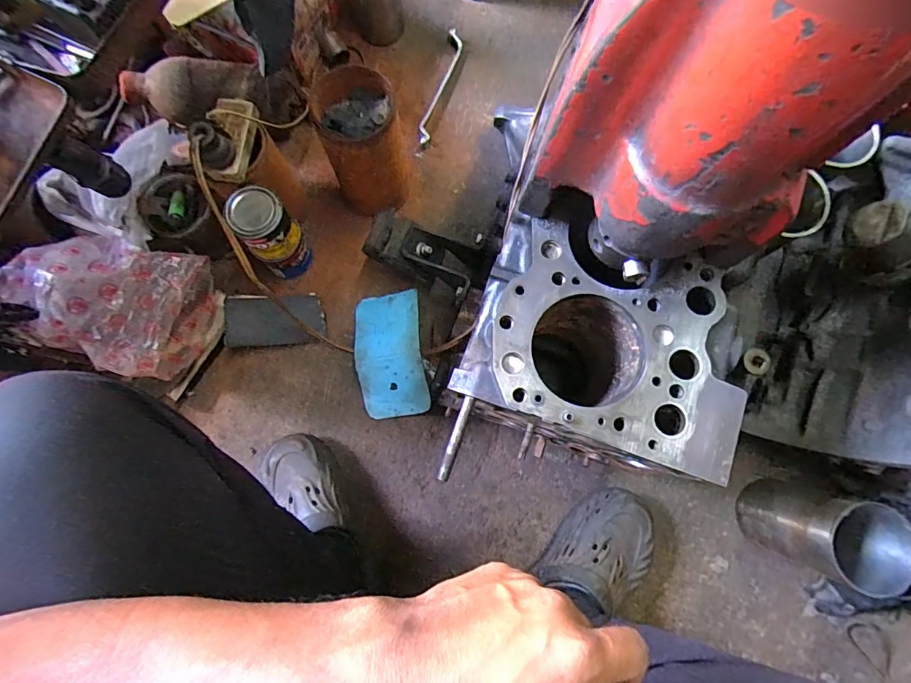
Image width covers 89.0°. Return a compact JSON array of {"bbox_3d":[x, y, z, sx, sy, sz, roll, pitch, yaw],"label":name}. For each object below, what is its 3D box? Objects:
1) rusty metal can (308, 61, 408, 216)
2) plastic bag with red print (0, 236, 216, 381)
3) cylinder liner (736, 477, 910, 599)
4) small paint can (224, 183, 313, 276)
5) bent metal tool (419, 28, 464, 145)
[{"bbox_3d":[-0.122,-0.263,0.639,0.099,0.175,0.098,0,79,0],"label":"rusty metal can"},{"bbox_3d":[-0.441,-0.046,0.625,0.199,0.166,0.160,13,79,3],"label":"plastic bag with red print"},{"bbox_3d":[0.446,0.231,0.575,0.099,0.164,0.096,0,79,1],"label":"cylinder liner"},{"bbox_3d":[-0.252,-0.146,0.640,0.074,0.152,0.069,0,79,1],"label":"small paint can"},{"bbox_3d":[-0.024,-0.425,0.768,0.027,0.020,0.226,15,80,4],"label":"bent metal tool"}]

